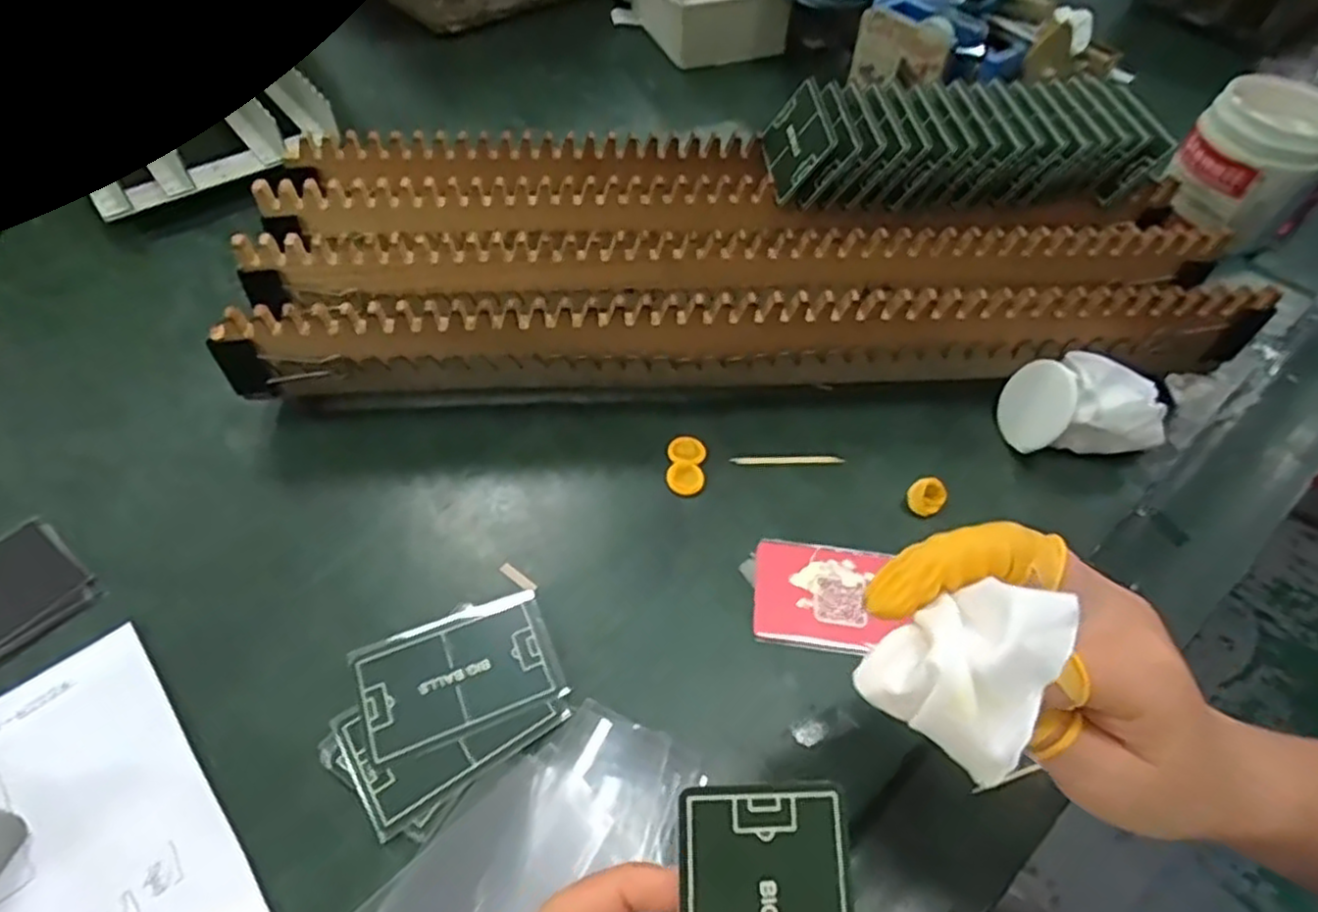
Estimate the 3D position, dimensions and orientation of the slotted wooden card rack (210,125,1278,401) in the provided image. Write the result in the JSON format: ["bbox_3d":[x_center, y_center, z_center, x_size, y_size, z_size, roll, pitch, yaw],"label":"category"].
[{"bbox_3d":[0.050,-0.119,0.463,0.574,0.078,0.190,-1,53,-3],"label":"slotted wooden card rack"}]

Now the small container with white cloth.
[{"bbox_3d":[0.245,-0.027,0.426,0.081,0.049,0.047,2,53,-1],"label":"small container with white cloth"}]

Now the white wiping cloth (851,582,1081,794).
[{"bbox_3d":[0.088,0.057,0.204,0.043,0.026,0.047,37,60,23],"label":"white wiping cloth"}]

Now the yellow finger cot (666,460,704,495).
[{"bbox_3d":[0.015,0.012,0.408,0.021,0.005,0.019,20,55,12],"label":"yellow finger cot"}]

